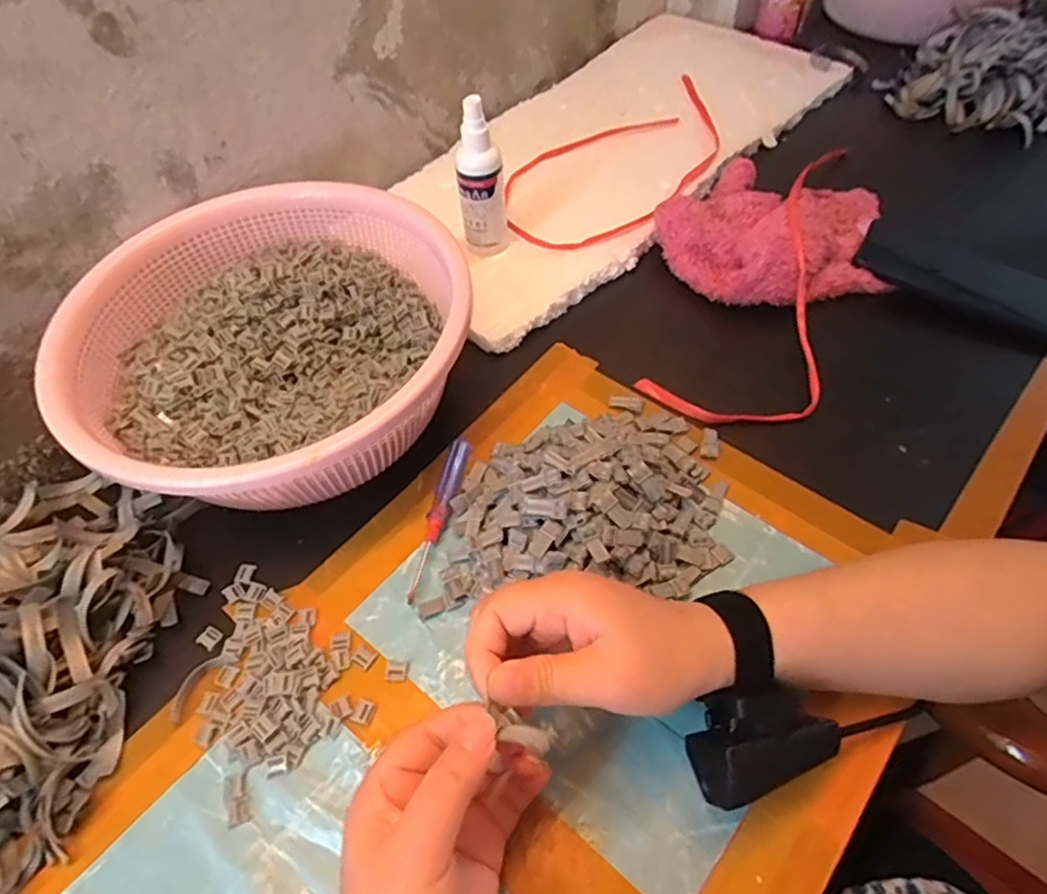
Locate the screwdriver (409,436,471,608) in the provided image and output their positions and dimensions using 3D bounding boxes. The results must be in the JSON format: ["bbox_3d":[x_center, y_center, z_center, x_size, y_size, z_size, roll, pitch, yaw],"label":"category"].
[{"bbox_3d":[-0.057,0.046,0.432,0.014,0.010,0.121,8,55,9],"label":"screwdriver"}]

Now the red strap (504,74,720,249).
[{"bbox_3d":[0.097,-0.260,0.593,0.259,0.026,0.154,-27,57,-16],"label":"red strap"}]

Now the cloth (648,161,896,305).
[{"bbox_3d":[0.214,-0.180,0.539,0.196,0.048,0.130,2,54,4],"label":"cloth"}]

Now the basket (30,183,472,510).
[{"bbox_3d":[-0.175,-0.066,0.463,0.248,0.103,0.262,-1,54,2],"label":"basket"}]

